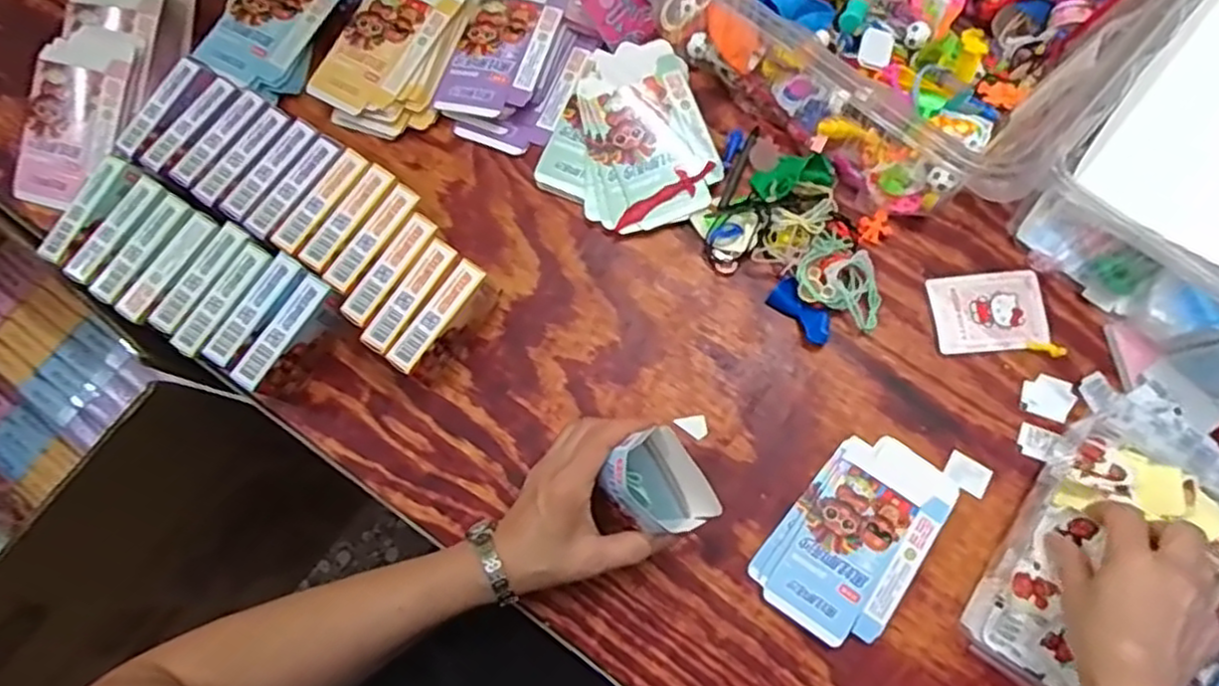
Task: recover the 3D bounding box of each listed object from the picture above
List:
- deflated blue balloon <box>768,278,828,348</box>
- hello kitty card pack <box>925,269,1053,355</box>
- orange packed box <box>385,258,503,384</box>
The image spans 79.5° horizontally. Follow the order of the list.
[{"bbox_3d":[0.153,-0.025,0.581,0.057,0.014,0.028,40,79,11],"label":"deflated blue balloon"},{"bbox_3d":[0.302,-0.025,0.585,0.090,0.005,0.063,-6,75,-1],"label":"hello kitty card pack"},{"bbox_3d":[-0.120,-0.014,0.559,0.024,0.067,0.098,33,78,9],"label":"orange packed box"}]

